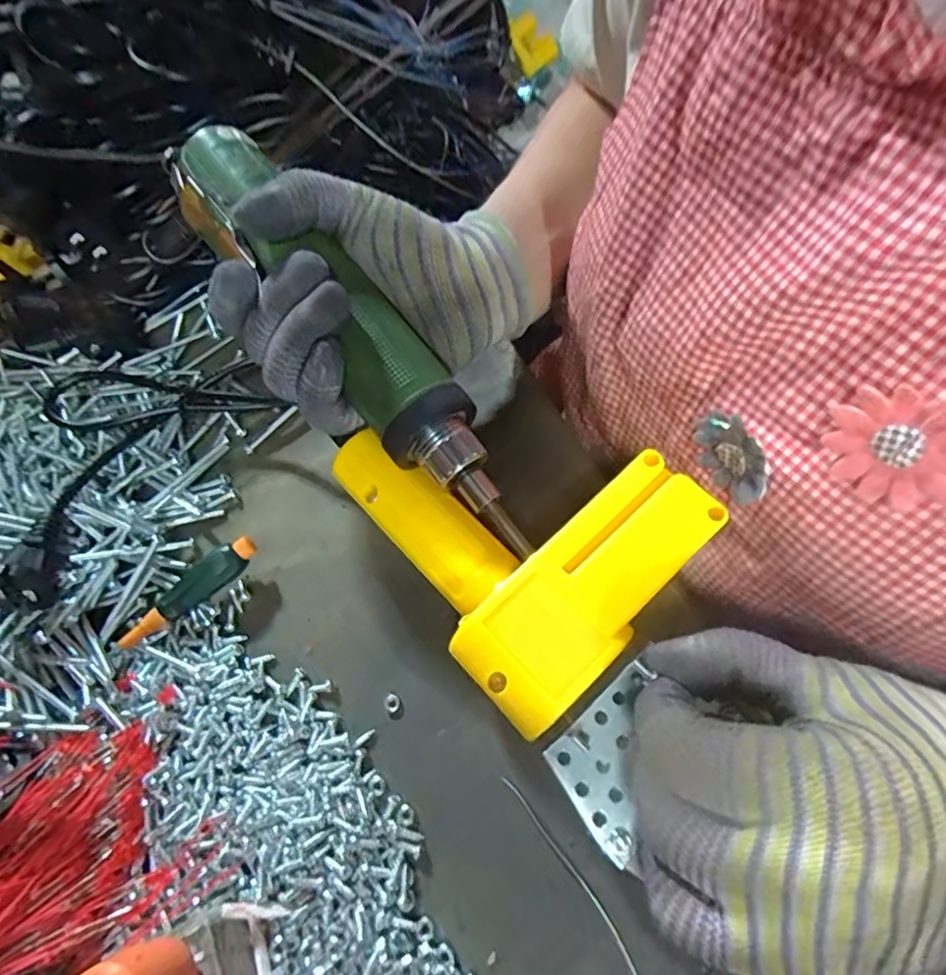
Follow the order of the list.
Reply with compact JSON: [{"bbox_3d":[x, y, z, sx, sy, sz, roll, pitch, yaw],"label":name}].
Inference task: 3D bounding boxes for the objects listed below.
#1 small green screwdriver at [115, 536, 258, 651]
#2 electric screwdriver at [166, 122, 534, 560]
[{"bbox_3d":[-0.140,0.052,0.269,0.076,0.012,0.014,-39,64,-3],"label":"small green screwdriver"},{"bbox_3d":[-0.052,-0.068,0.236,0.042,0.032,0.234,-36,78,-18],"label":"electric screwdriver"}]

